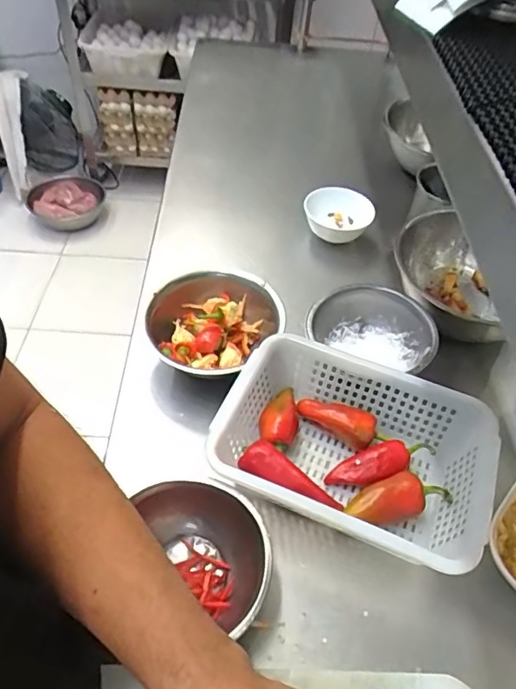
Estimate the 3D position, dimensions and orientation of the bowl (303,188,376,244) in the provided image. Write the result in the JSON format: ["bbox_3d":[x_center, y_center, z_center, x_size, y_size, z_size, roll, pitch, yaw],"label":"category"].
[{"bbox_3d":[0.125,-0.203,0.824,0.109,0.065,0.096,20,51,12],"label":"bowl"}]

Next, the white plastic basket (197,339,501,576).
[{"bbox_3d":[0.098,0.116,0.544,0.265,0.086,0.188,18,51,11],"label":"white plastic basket"}]

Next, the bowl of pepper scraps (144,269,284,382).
[{"bbox_3d":[-0.052,-0.020,0.652,0.165,0.068,0.166,2,49,-2],"label":"bowl of pepper scraps"}]

